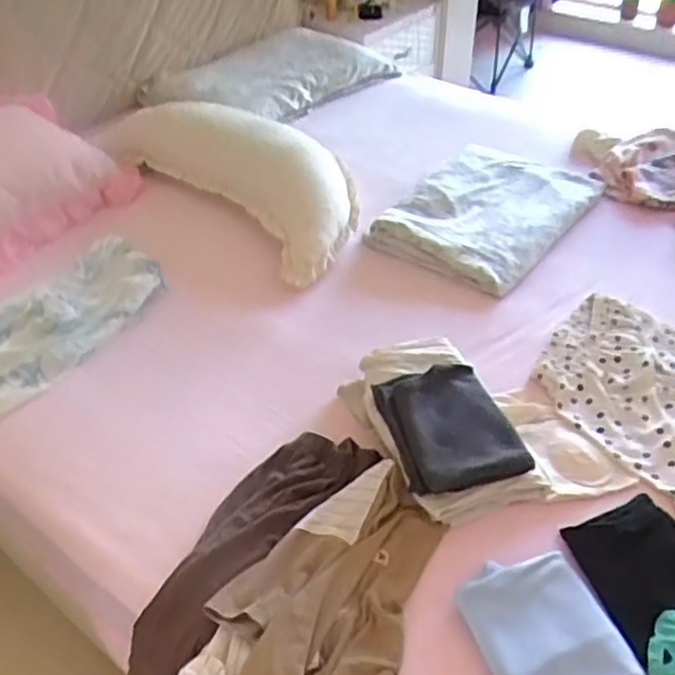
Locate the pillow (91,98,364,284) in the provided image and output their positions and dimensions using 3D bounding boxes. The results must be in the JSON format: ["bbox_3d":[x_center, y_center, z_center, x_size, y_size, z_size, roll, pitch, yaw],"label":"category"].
[{"bbox_3d":[-0.268,-0.423,1.610,0.816,0.209,0.239,32,51,33],"label":"pillow"}]

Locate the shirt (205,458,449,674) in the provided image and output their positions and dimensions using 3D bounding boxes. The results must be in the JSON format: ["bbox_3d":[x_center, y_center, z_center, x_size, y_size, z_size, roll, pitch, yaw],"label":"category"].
[{"bbox_3d":[0.016,0.336,0.897,0.361,0.057,0.244,-32,49,-30],"label":"shirt"}]

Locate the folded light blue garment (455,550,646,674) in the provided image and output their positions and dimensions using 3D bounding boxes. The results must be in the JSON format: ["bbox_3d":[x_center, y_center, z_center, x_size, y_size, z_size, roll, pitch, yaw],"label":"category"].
[{"bbox_3d":[0.264,0.371,0.853,0.156,0.029,0.203,-18,43,-17],"label":"folded light blue garment"}]

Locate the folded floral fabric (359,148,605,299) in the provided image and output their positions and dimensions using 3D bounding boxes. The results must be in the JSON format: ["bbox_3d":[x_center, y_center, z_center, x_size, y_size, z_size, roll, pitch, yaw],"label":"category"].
[{"bbox_3d":[0.350,-0.298,1.581,0.348,0.072,0.512,25,47,28],"label":"folded floral fabric"}]

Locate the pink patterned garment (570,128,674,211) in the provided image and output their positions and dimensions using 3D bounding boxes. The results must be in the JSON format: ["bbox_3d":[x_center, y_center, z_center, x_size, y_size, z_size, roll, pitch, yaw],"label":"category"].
[{"bbox_3d":[0.848,-0.425,1.727,0.500,0.060,0.304,8,42,12],"label":"pink patterned garment"}]

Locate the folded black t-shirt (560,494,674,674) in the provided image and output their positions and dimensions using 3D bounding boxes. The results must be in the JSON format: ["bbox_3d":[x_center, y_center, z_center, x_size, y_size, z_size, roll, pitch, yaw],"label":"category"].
[{"bbox_3d":[0.424,0.322,0.901,0.174,0.022,0.239,-12,42,-12],"label":"folded black t-shirt"}]

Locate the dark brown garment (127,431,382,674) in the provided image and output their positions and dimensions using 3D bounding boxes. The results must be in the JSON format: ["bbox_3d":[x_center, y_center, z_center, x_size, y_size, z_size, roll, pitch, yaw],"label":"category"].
[{"bbox_3d":[-0.130,0.298,0.994,0.147,0.104,0.453,28,49,31],"label":"dark brown garment"}]

